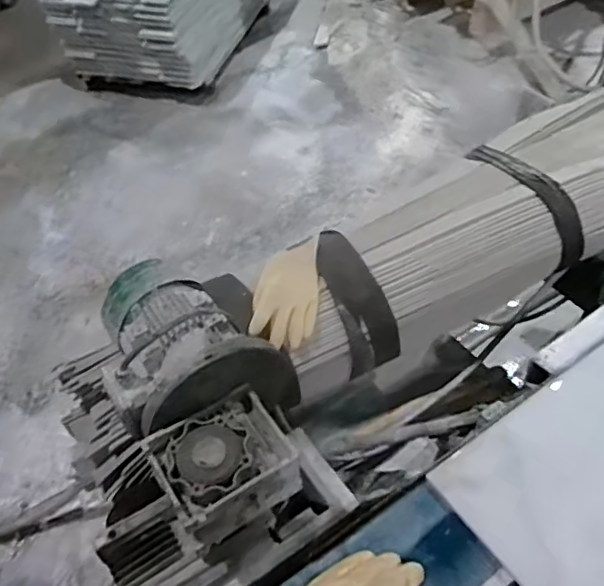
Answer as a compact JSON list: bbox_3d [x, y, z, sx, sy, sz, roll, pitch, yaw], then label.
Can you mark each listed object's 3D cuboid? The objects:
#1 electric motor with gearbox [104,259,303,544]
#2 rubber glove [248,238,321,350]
[{"bbox_3d":[-0.131,0.105,0.749,0.202,0.150,0.367,-24,60,-16],"label":"electric motor with gearbox"},{"bbox_3d":[-0.024,-0.006,0.978,0.104,0.072,0.191,3,49,7],"label":"rubber glove"}]

